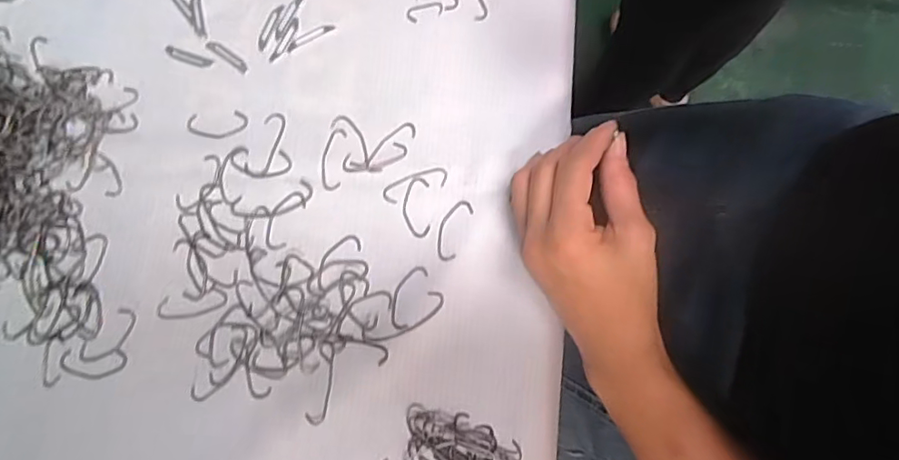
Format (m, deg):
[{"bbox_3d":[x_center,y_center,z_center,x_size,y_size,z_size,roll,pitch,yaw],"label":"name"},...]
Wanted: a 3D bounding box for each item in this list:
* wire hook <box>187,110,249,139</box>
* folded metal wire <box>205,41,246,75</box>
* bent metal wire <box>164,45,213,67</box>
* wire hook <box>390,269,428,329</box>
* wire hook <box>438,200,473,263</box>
[{"bbox_3d":[-0.148,-0.067,0.349,0.039,0.004,0.018,-4,79,-2],"label":"wire hook"},{"bbox_3d":[-0.145,-0.114,0.358,0.033,0.004,0.007,35,80,5],"label":"folded metal wire"},{"bbox_3d":[-0.171,-0.113,0.358,0.032,0.004,0.008,20,79,3],"label":"bent metal wire"},{"bbox_3d":[-0.026,0.039,0.327,0.014,0.004,0.039,21,79,3],"label":"wire hook"},{"bbox_3d":[0.002,-0.001,0.336,0.015,0.004,0.039,22,79,3],"label":"wire hook"}]

